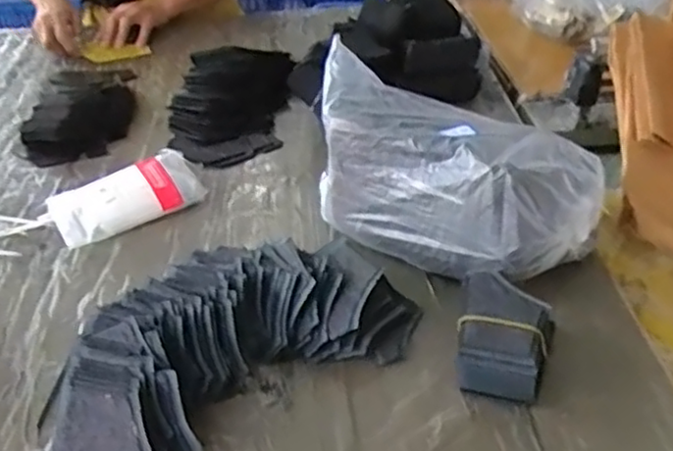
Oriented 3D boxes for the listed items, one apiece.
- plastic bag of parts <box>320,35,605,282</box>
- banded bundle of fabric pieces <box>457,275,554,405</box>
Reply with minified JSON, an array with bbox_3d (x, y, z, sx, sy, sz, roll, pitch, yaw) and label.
[{"bbox_3d":[0.117,-0.050,0.711,0.297,0.156,0.146,21,43,26],"label":"plastic bag of parts"},{"bbox_3d":[0.150,0.101,0.603,0.086,0.050,0.114,9,39,14],"label":"banded bundle of fabric pieces"}]

